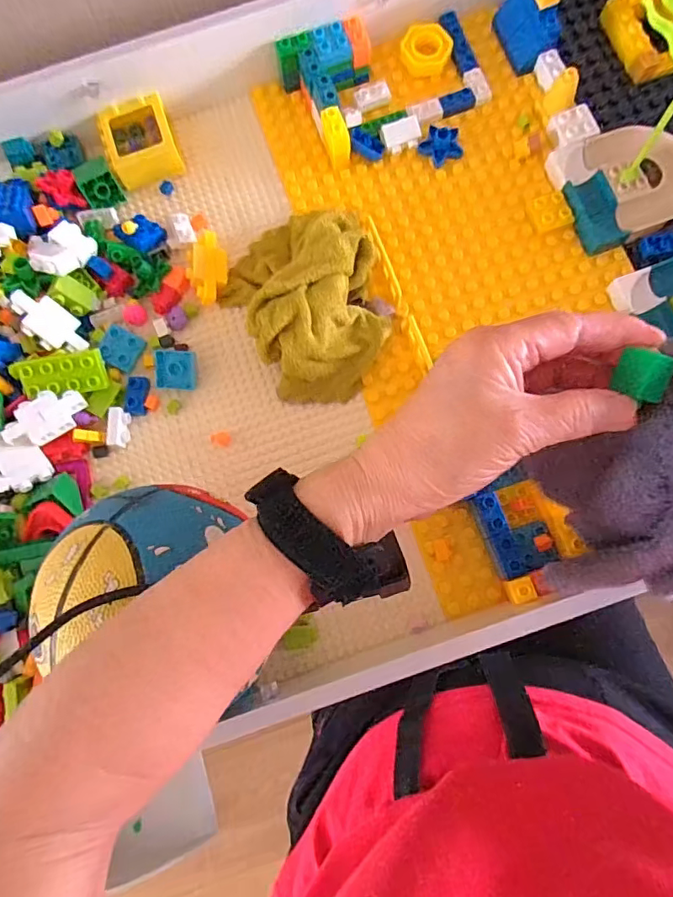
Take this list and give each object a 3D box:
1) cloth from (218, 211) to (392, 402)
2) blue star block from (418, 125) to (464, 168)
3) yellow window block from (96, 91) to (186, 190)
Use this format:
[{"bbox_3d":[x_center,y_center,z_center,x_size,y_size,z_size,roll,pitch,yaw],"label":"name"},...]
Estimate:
[{"bbox_3d":[-0.025,-0.125,0.428,0.120,0.054,0.165,-19,78,-2],"label":"cloth"},{"bbox_3d":[0.095,-0.274,0.474,0.033,0.014,0.033,-35,79,-6],"label":"blue star block"},{"bbox_3d":[-0.179,-0.282,0.485,0.060,0.031,0.073,-19,78,-3],"label":"yellow window block"}]

